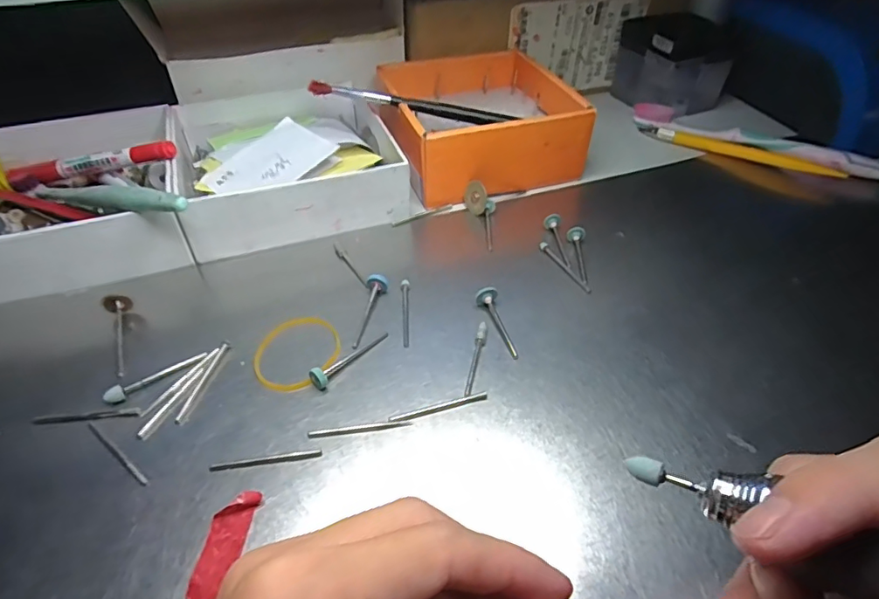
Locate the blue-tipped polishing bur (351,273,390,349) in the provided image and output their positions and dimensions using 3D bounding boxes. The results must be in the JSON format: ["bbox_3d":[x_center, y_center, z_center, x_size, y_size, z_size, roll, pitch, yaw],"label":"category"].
[{"bbox_3d":[-0.035,0.005,0.263,0.010,0.010,0.044,4,46,4],"label":"blue-tipped polishing bur"}]

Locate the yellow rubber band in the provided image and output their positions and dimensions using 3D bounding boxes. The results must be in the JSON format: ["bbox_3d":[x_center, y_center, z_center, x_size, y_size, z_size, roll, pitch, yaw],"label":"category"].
[{"bbox_3d":[-0.068,0.024,0.248,0.040,0.004,0.044,-19,48,-18],"label":"yellow rubber band"}]

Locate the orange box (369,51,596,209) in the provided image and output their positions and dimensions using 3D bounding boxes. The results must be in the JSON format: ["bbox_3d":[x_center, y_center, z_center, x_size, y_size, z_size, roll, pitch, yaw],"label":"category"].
[{"bbox_3d":[0.021,-0.129,0.373,0.130,0.045,0.131,-15,47,-15],"label":"orange box"}]

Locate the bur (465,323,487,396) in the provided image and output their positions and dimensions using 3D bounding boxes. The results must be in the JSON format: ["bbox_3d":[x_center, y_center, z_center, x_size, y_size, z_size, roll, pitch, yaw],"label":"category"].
[{"bbox_3d":[0.017,0.027,0.244,0.005,0.004,0.042,11,46,10],"label":"bur"}]

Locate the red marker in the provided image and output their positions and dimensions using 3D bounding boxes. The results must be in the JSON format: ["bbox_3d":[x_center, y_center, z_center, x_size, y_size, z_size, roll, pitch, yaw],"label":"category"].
[{"bbox_3d":[-0.219,-0.084,0.322,0.137,0.012,0.013,-2,43,19],"label":"red marker"}]

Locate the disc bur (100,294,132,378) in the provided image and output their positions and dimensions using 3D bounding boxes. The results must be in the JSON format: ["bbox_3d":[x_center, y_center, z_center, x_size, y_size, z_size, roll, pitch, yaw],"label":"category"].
[{"bbox_3d":[-0.154,0.015,0.252,0.012,0.011,0.048,-22,49,-20],"label":"disc bur"}]

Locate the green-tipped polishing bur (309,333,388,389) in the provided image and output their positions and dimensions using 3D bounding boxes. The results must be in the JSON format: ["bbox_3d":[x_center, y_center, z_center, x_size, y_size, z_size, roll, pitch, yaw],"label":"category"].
[{"bbox_3d":[-0.040,0.026,0.241,0.007,0.010,0.044,34,54,29],"label":"green-tipped polishing bur"}]

